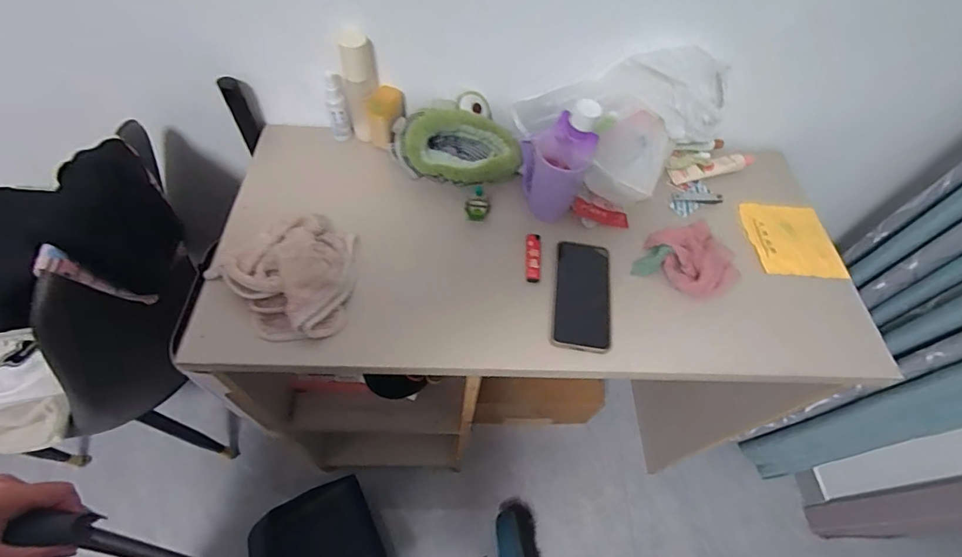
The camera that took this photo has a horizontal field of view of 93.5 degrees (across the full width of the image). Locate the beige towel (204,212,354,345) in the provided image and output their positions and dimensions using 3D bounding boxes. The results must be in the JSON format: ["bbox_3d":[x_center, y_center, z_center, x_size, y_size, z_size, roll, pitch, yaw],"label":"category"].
[{"bbox_3d":[-0.238,-0.009,0.573,0.176,0.076,0.178,-28,64,-20],"label":"beige towel"}]

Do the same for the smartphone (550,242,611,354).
[{"bbox_3d":[0.134,0.021,0.604,0.075,0.009,0.159,9,58,1],"label":"smartphone"}]

